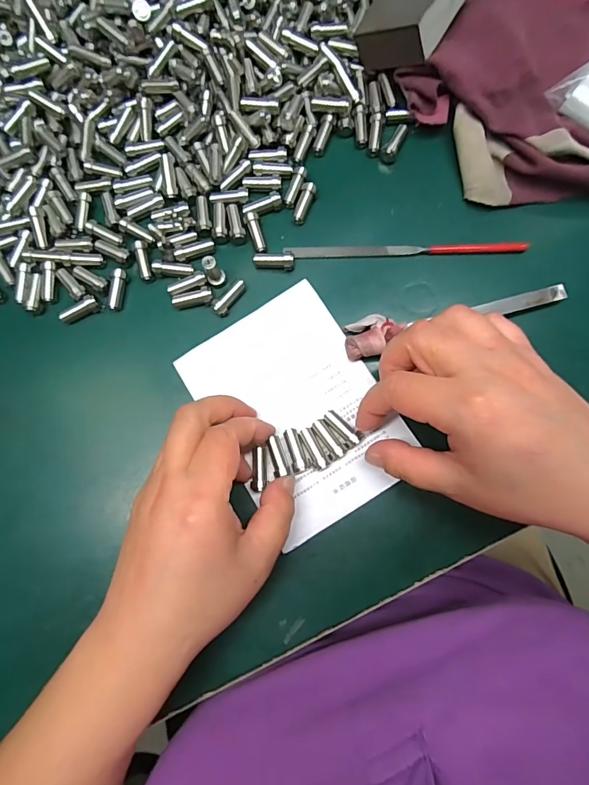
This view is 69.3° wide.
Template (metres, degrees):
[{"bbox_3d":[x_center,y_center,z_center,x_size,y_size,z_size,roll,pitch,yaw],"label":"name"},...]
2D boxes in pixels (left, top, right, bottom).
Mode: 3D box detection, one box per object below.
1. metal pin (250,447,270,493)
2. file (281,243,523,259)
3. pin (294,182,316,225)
[{"bbox_3d":[-0.021,0.046,0.258,0.009,0.004,0.026,4,75,2],"label":"metal pin"},{"bbox_3d":[0.069,-0.094,0.282,0.148,0.004,0.008,0,83,2],"label":"file"},{"bbox_3d":[0.006,-0.127,0.286,0.009,0.006,0.027,22,84,4],"label":"pin"}]

